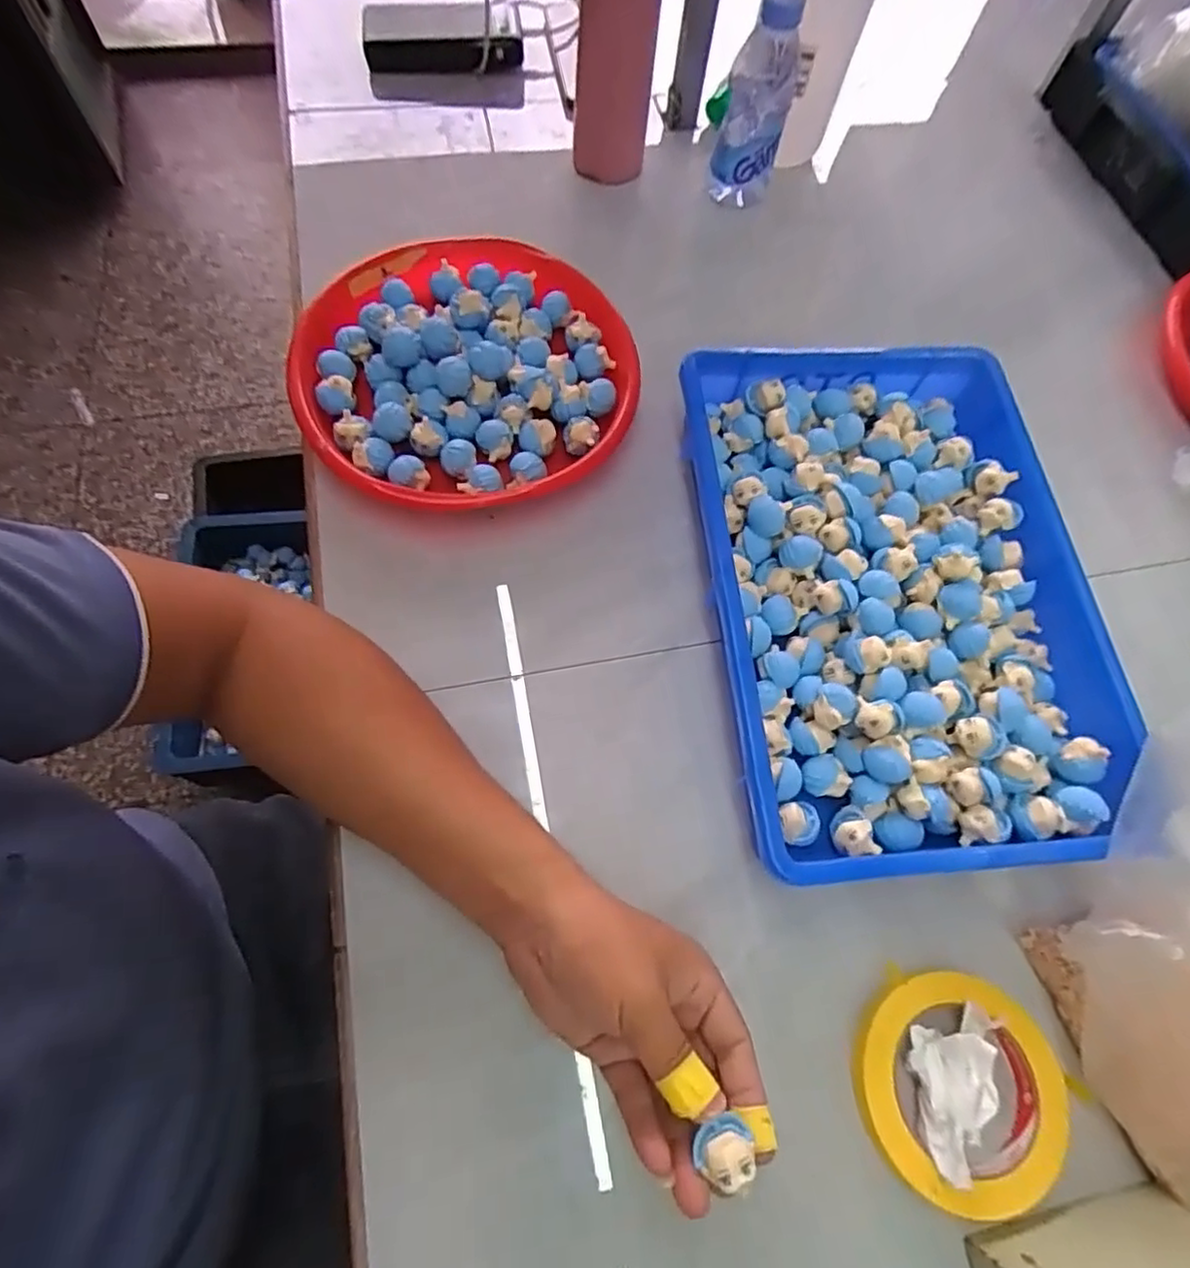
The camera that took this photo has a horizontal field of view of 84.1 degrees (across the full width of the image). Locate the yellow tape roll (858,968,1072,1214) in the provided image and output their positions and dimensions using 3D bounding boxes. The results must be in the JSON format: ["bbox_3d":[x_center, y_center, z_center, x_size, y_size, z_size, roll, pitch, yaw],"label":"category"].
[{"bbox_3d":[0.201,0.248,0.362,0.108,0.014,0.111,1,68,-4],"label":"yellow tape roll"}]

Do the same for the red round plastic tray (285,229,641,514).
[{"bbox_3d":[-0.097,-0.202,0.513,0.249,0.054,0.238,1,68,-4],"label":"red round plastic tray"}]

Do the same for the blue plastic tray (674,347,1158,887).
[{"bbox_3d":[0.206,-0.033,0.459,0.268,0.058,0.370,-5,68,-6],"label":"blue plastic tray"}]

